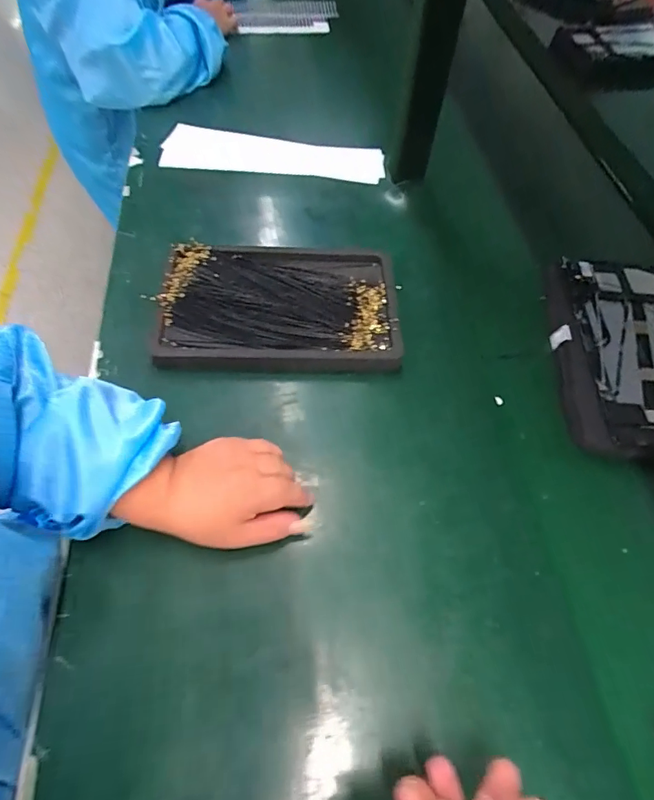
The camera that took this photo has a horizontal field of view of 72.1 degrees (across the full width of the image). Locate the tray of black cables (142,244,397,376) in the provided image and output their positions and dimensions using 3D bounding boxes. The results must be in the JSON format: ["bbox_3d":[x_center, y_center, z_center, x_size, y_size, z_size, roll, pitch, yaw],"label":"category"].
[{"bbox_3d":[-0.051,-0.102,0.482,0.246,0.031,0.159,2,59,-2],"label":"tray of black cables"}]

